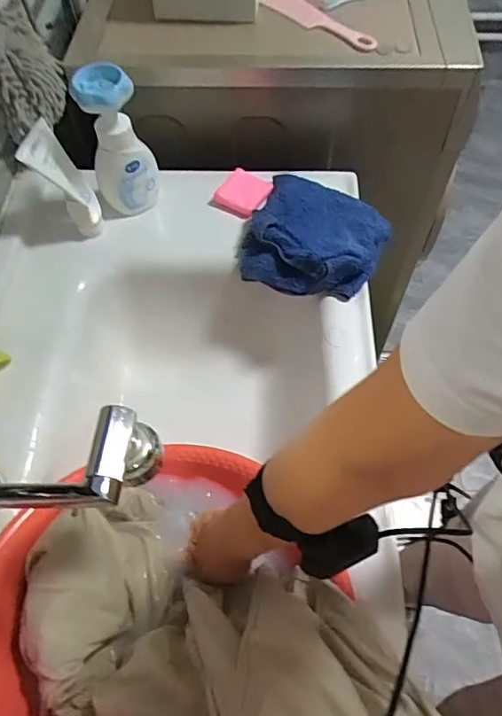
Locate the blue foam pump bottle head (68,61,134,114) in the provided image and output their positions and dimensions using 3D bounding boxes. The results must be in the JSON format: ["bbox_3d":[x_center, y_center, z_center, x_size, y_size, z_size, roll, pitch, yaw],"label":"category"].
[{"bbox_3d":[-0.181,-0.327,0.604,0.069,0.031,0.059,-21,60,-11],"label":"blue foam pump bottle head"}]

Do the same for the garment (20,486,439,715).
[{"bbox_3d":[-0.028,0.261,0.391,0.414,0.149,0.224,6,51,47],"label":"garment"}]

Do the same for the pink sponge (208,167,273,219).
[{"bbox_3d":[-0.012,-0.244,0.745,0.071,0.021,0.073,23,62,15],"label":"pink sponge"}]

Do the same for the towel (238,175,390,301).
[{"bbox_3d":[0.087,-0.169,0.686,0.182,0.045,0.178,21,62,14],"label":"towel"}]

